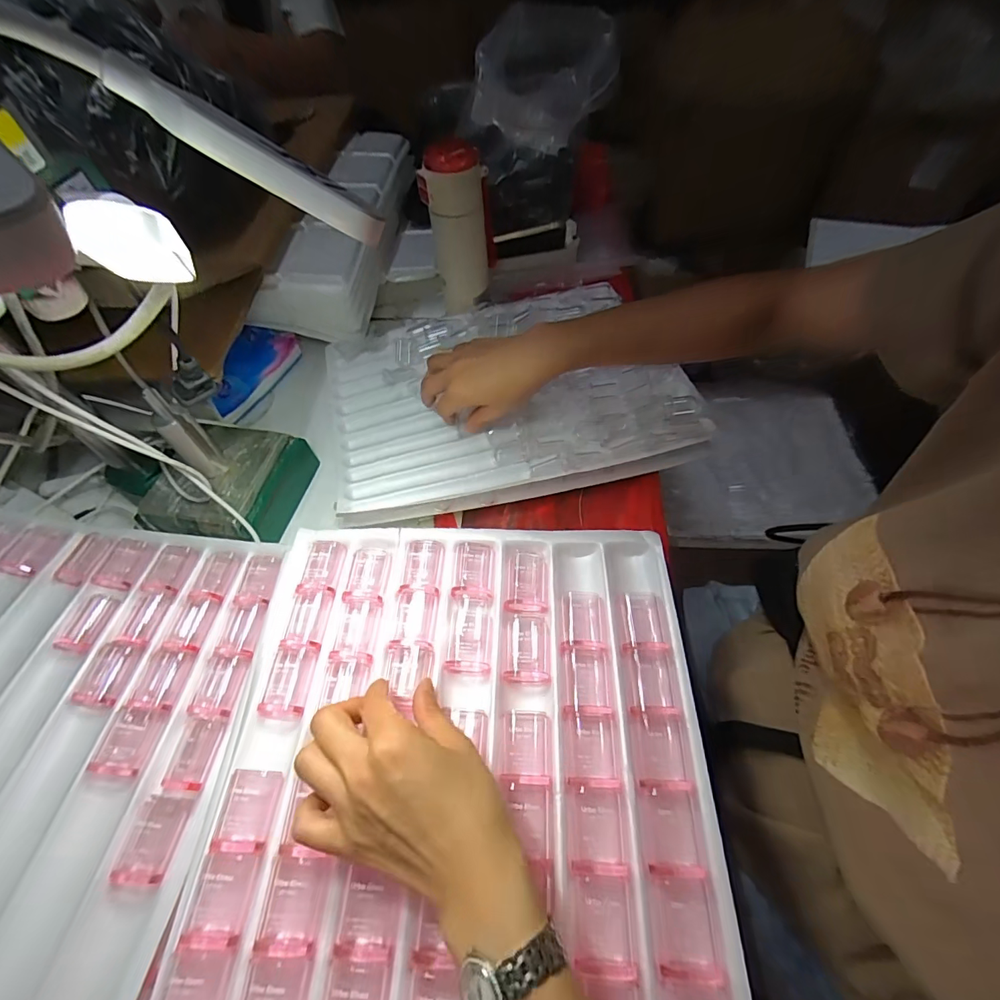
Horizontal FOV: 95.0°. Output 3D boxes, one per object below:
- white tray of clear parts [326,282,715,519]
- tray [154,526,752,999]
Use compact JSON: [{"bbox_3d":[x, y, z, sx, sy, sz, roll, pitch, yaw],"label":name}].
[{"bbox_3d":[-0.002,-0.133,0.522,0.378,0.033,0.299,-13,56,-7],"label":"white tray of clear parts"},{"bbox_3d":[-0.024,0.187,0.275,0.298,0.023,0.383,1,56,2],"label":"tray"}]

